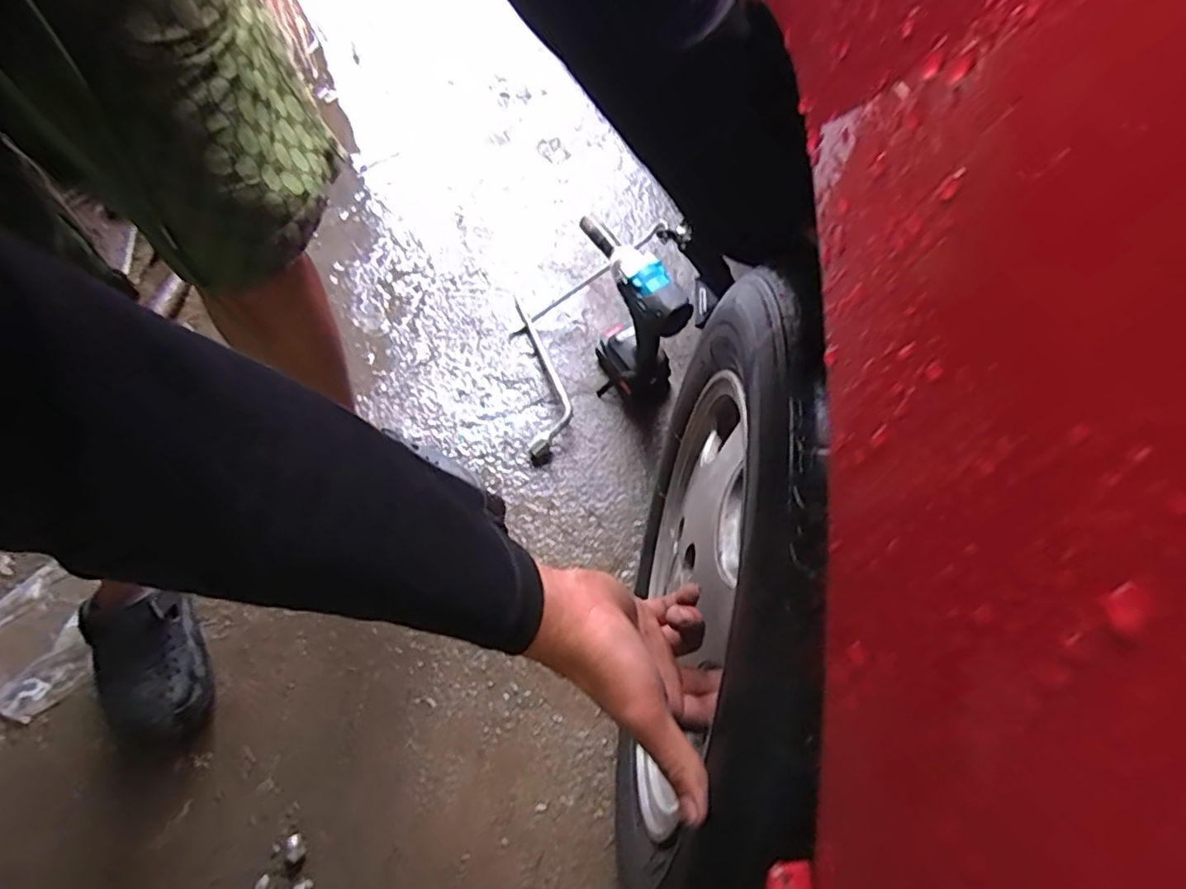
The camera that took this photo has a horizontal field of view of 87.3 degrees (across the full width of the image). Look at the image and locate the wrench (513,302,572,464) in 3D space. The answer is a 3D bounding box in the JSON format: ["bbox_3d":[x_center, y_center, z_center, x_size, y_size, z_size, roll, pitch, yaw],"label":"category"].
[{"bbox_3d":[-0.079,-0.120,0.987,0.070,0.031,0.292,-5,64,-5],"label":"wrench"}]

